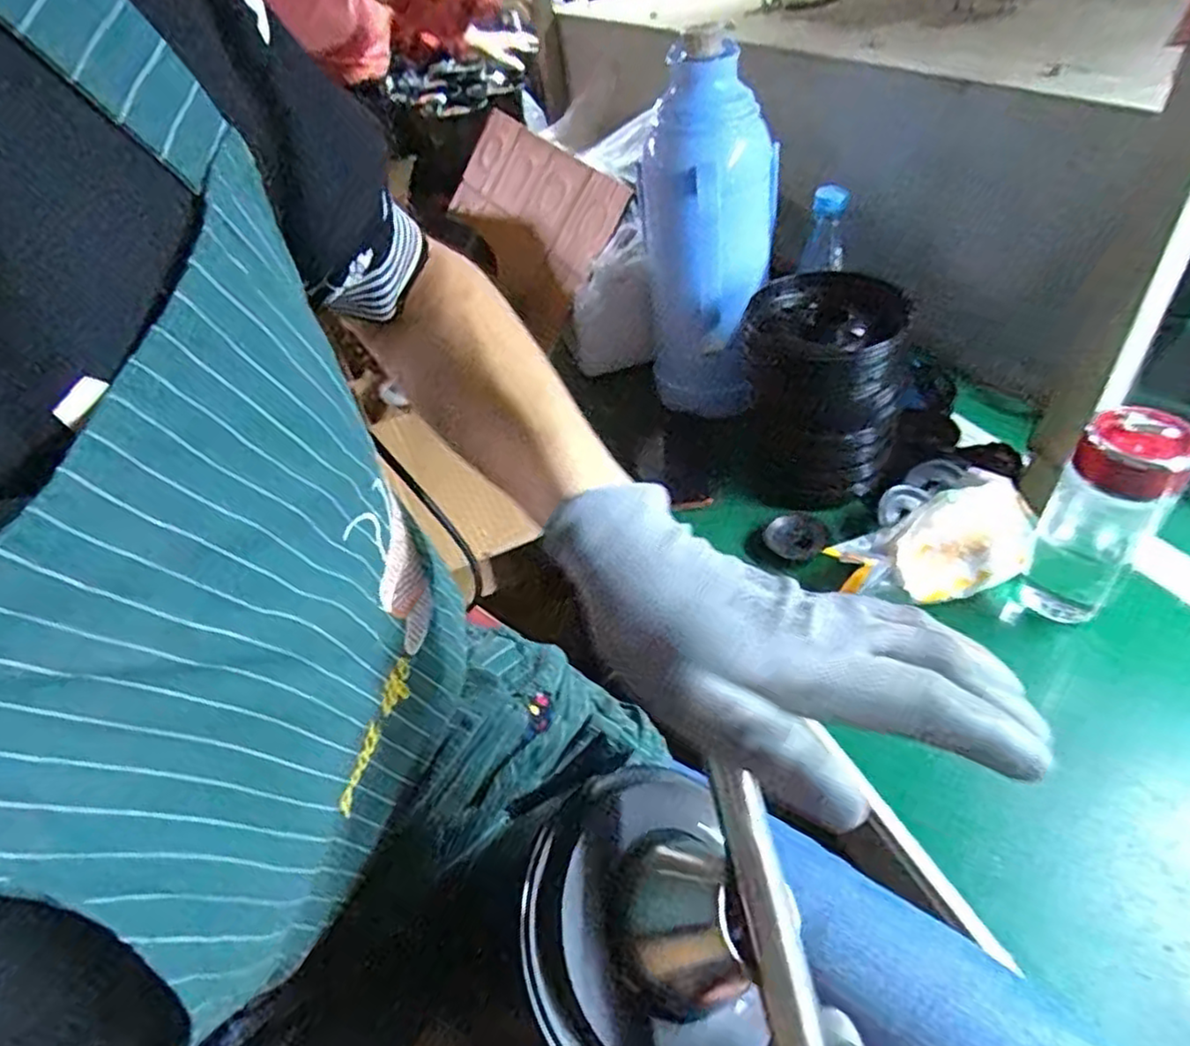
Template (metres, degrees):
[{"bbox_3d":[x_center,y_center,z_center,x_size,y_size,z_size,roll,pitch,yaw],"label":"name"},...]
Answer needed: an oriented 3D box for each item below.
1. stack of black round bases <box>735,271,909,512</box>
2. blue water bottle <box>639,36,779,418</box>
[{"bbox_3d":[0.216,-0.127,0.689,0.147,0.184,0.118,7,44,16],"label":"stack of black round bases"},{"bbox_3d":[0.125,-0.290,0.747,0.105,0.365,0.120,-24,44,-18],"label":"blue water bottle"}]

